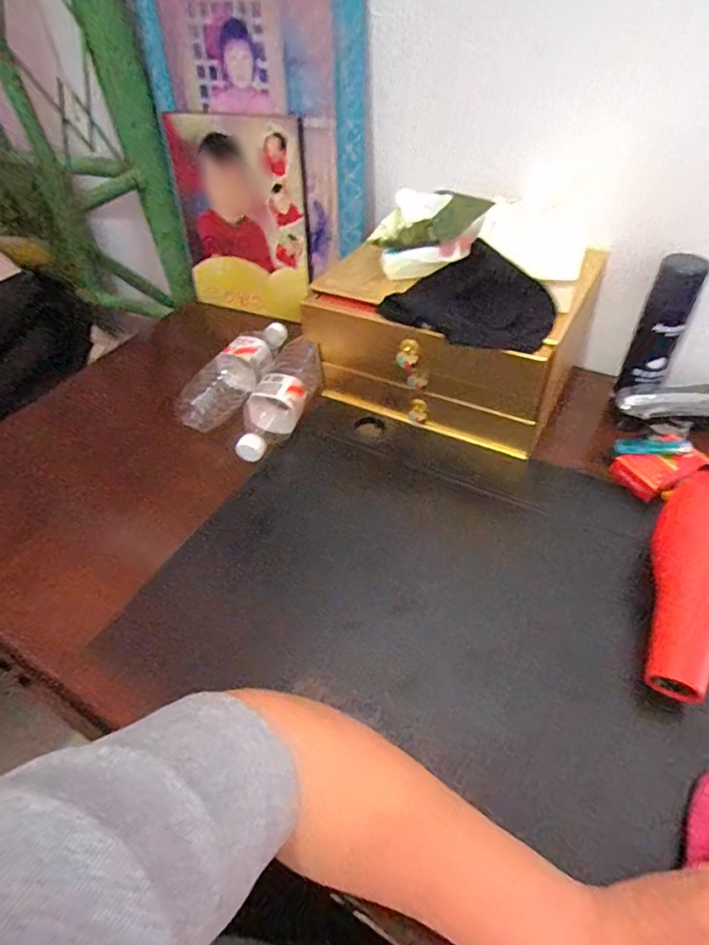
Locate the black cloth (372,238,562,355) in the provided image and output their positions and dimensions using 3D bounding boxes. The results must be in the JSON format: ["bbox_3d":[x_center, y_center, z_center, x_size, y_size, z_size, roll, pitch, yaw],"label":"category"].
[{"bbox_3d":[0.116,-0.185,0.536,0.180,0.062,0.075,23,52,24],"label":"black cloth"}]

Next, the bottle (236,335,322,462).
[{"bbox_3d":[-0.095,-0.104,0.698,0.073,0.068,0.234,4,47,8],"label":"bottle"}]

